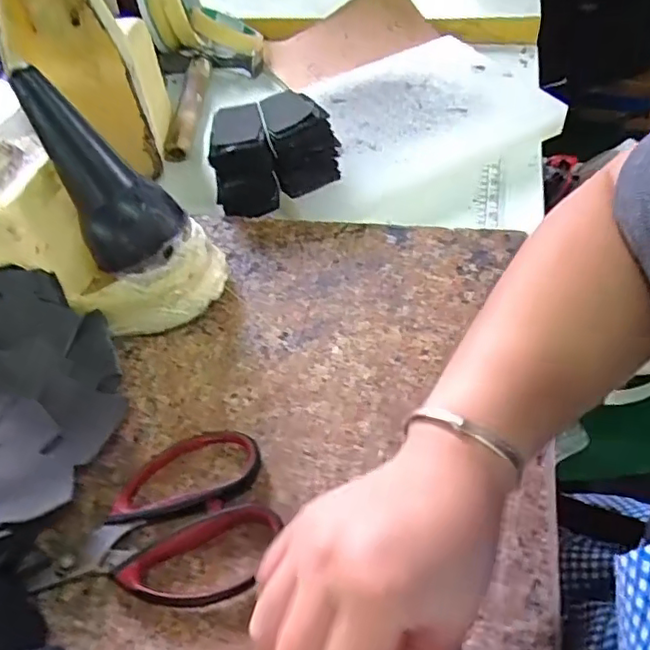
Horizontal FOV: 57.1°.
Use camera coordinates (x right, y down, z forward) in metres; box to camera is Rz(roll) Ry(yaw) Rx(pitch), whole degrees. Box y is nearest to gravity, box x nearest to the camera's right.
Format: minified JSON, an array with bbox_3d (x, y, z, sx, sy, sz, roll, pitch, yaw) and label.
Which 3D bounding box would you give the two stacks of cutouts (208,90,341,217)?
[{"bbox_3d":[-0.050,-0.158,0.533,0.106,0.068,0.071,-17,51,-9],"label":"two stacks of cutouts"}]

